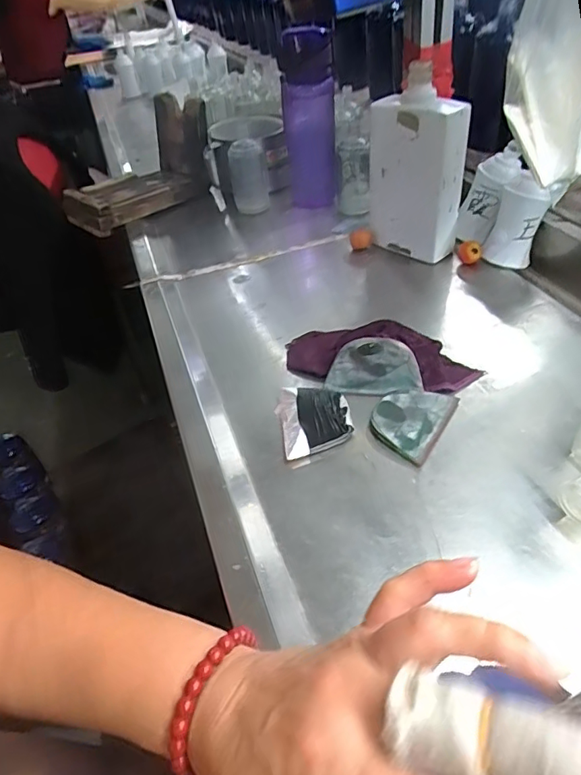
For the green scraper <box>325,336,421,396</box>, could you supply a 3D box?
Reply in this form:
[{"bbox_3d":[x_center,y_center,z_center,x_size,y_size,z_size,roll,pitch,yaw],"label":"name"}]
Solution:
[{"bbox_3d":[0.078,-0.019,0.476,0.083,0.006,0.059,6,65,14],"label":"green scraper"}]

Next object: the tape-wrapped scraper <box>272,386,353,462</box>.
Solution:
[{"bbox_3d":[0.020,0.026,0.449,0.061,0.010,0.077,-11,40,-6],"label":"tape-wrapped scraper"}]

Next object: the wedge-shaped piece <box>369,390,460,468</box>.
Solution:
[{"bbox_3d":[0.101,0.026,0.440,0.057,0.009,0.084,20,46,28],"label":"wedge-shaped piece"}]

